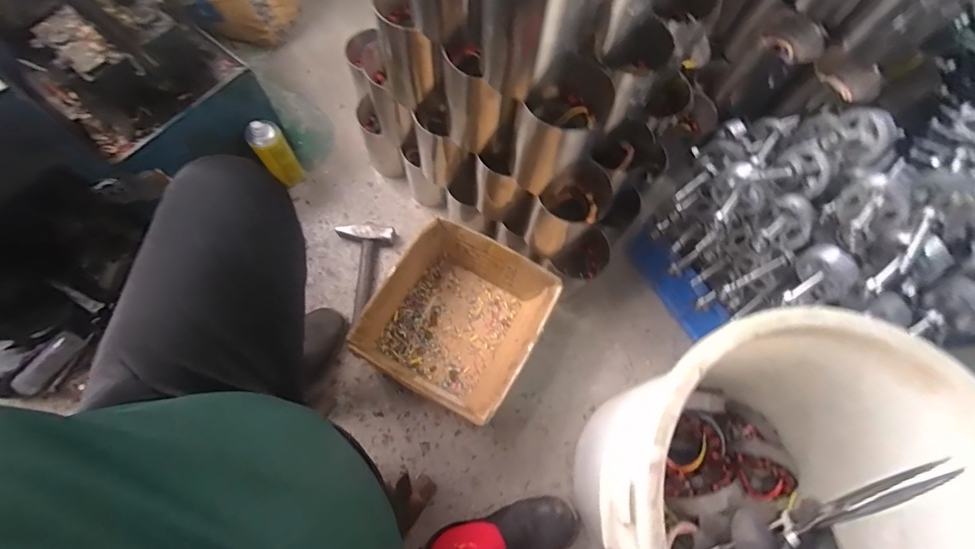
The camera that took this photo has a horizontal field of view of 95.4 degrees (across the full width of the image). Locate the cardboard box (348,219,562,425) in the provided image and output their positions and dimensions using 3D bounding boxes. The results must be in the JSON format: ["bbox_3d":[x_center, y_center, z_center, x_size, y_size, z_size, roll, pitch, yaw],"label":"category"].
[{"bbox_3d":[-0.053,0.090,0.869,0.284,0.137,0.309,29,72,7],"label":"cardboard box"}]

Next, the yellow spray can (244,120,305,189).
[{"bbox_3d":[-0.448,-0.252,0.944,0.066,0.176,0.053,-39,77,-14],"label":"yellow spray can"}]

